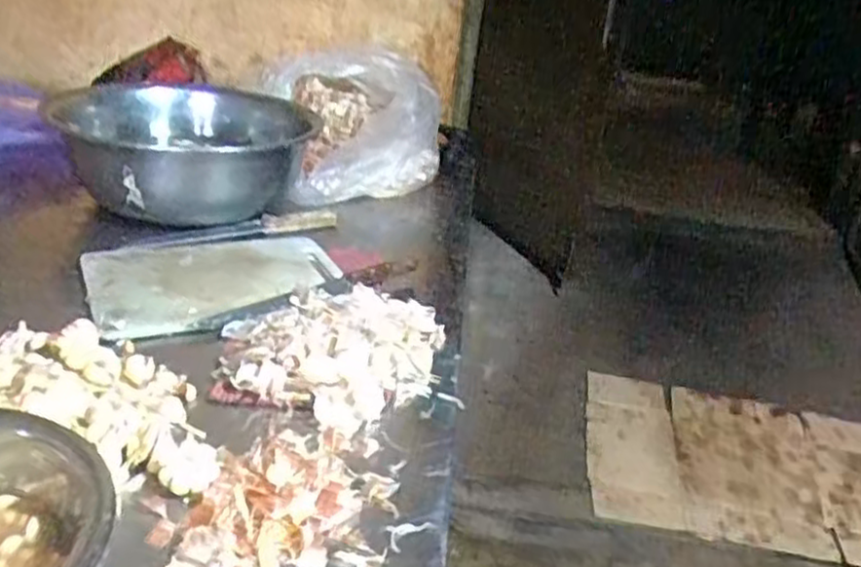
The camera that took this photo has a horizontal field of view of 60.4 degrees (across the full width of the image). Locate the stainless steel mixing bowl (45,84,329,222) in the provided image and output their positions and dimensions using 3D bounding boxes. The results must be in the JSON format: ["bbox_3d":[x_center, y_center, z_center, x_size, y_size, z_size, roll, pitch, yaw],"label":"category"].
[{"bbox_3d":[-0.406,-0.218,1.279,0.365,0.151,0.389,6,25,-3],"label":"stainless steel mixing bowl"}]

